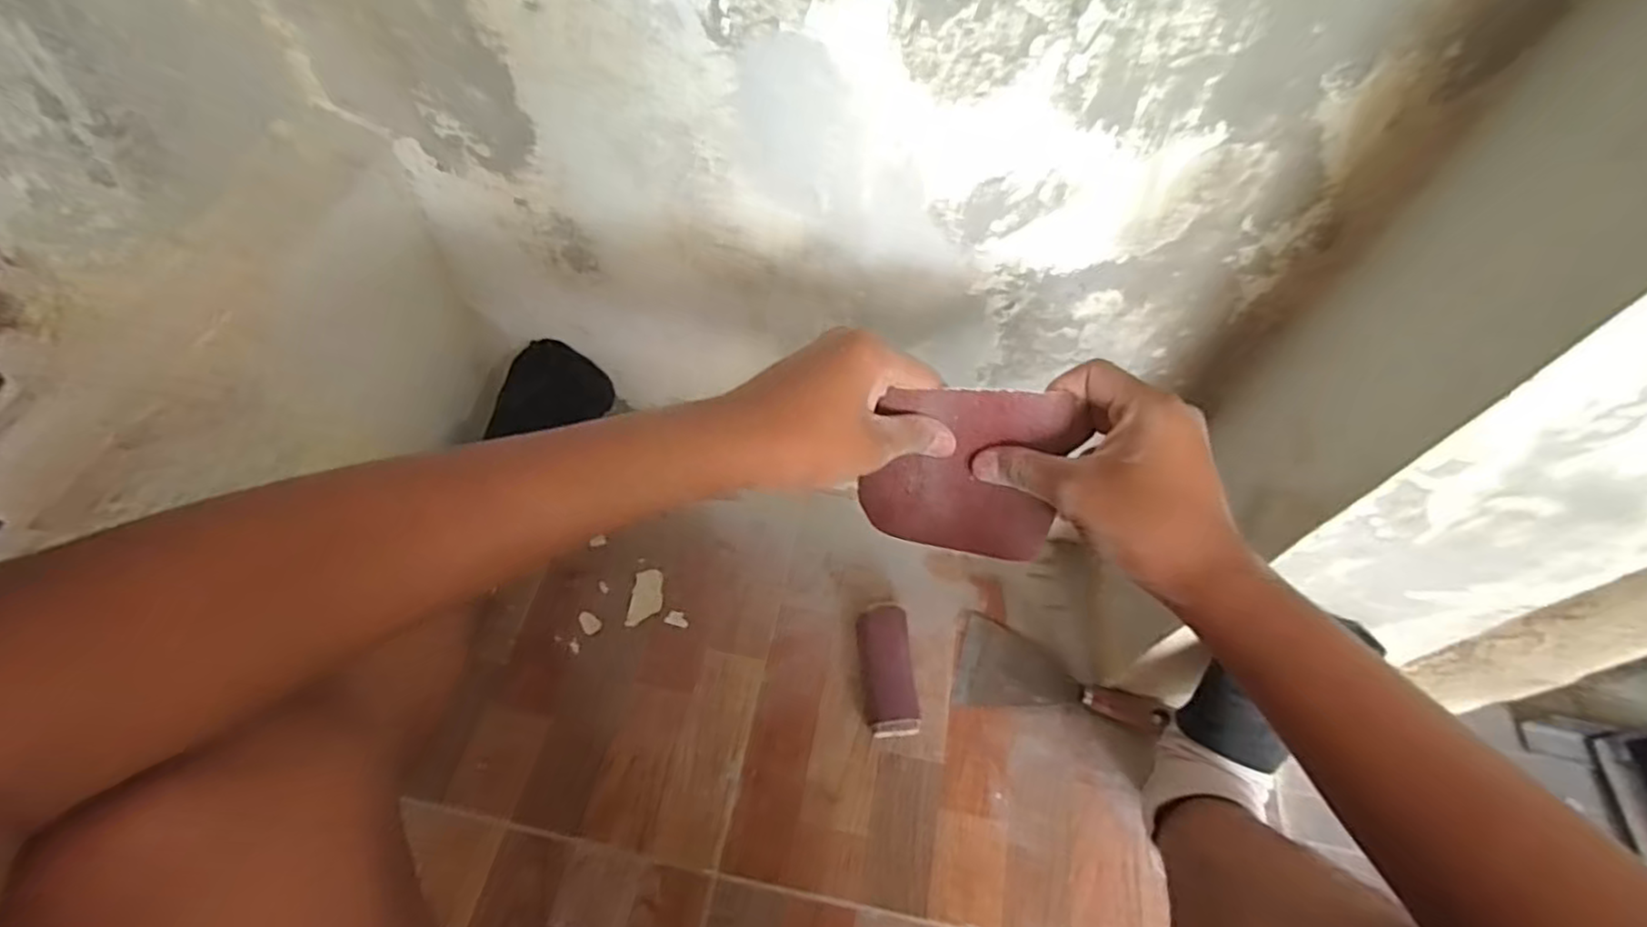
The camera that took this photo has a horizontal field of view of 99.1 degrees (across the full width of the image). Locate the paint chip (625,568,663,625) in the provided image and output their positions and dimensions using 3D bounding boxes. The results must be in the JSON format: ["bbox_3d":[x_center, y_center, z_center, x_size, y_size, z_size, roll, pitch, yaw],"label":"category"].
[{"bbox_3d":[-0.169,0.129,0.674,0.029,0.004,0.057,6,57,-1],"label":"paint chip"}]

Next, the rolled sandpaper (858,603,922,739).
[{"bbox_3d":[0.061,0.188,0.644,0.050,0.030,0.115,-2,57,-6],"label":"rolled sandpaper"}]

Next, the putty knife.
[{"bbox_3d":[0.223,0.206,0.654,0.190,0.014,0.084,16,57,6],"label":"putty knife"}]

